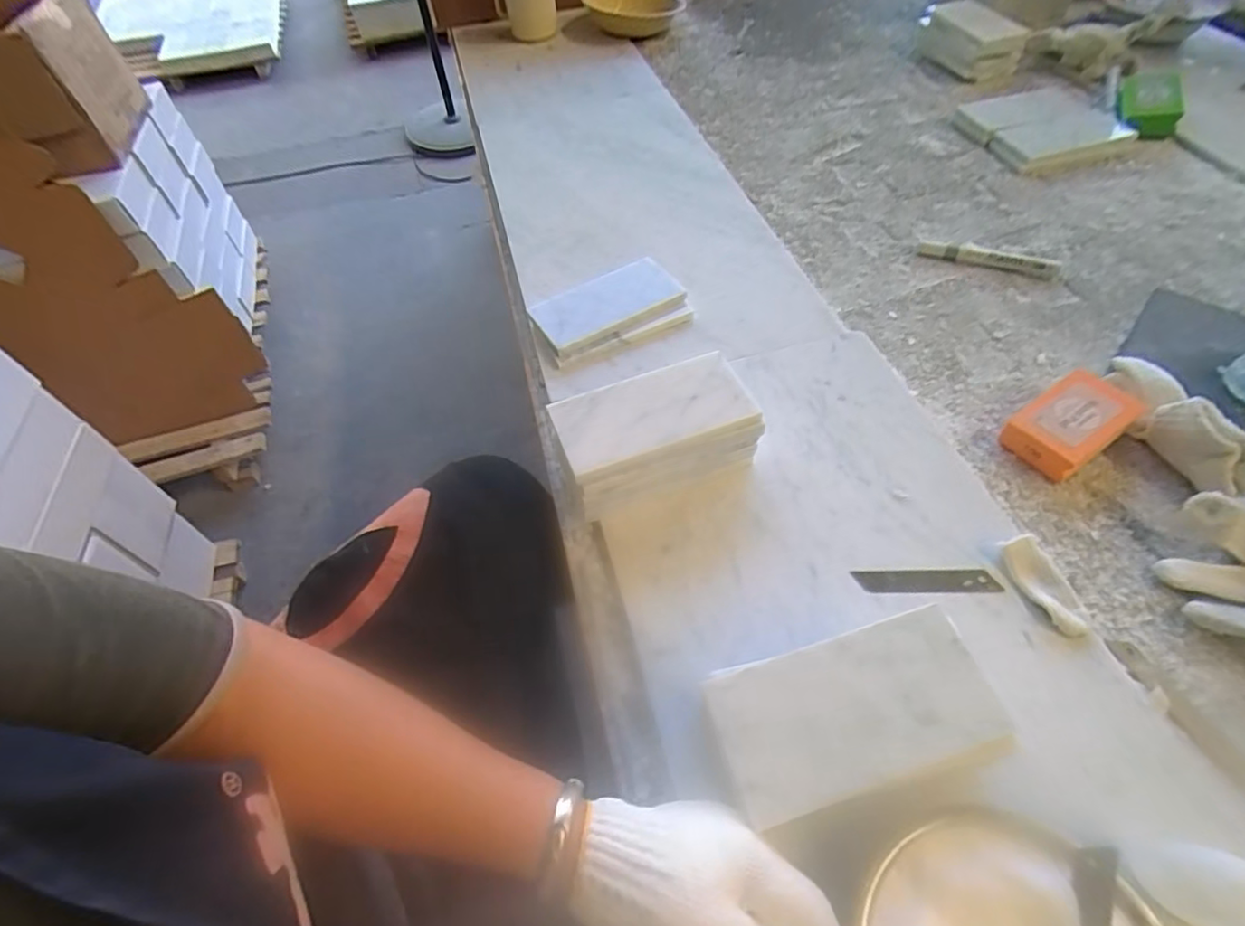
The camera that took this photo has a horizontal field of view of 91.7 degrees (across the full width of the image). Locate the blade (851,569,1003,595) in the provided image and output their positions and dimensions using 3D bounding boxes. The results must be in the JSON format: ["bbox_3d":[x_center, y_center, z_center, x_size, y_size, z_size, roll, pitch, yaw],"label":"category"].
[{"bbox_3d":[0.224,0.088,0.447,0.101,0.004,0.020,-1,52,3],"label":"blade"}]

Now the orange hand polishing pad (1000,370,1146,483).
[{"bbox_3d":[0.377,-0.031,0.511,0.100,0.039,0.063,-28,58,-14],"label":"orange hand polishing pad"}]

